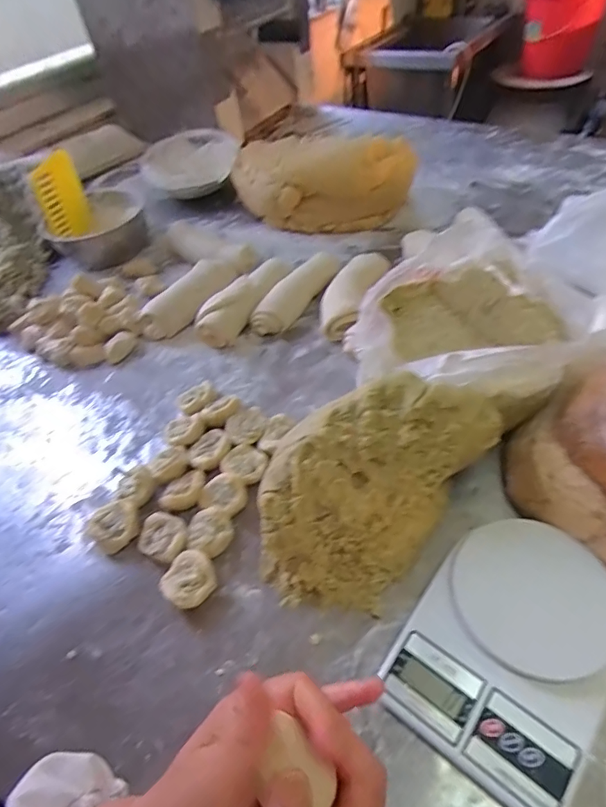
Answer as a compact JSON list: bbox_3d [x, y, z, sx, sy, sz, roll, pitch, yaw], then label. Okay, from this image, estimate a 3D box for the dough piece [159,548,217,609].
[{"bbox_3d":[-0.114,0.180,0.471,0.049,0.027,0.051,-3,51,4],"label":"dough piece"}]

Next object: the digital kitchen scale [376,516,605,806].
[{"bbox_3d":[0.178,0.204,0.401,0.150,0.037,0.209,29,60,27],"label":"digital kitchen scale"}]

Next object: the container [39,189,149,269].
[{"bbox_3d":[-0.400,-0.339,0.912,0.177,0.079,0.177,-4,49,5],"label":"container"}]

